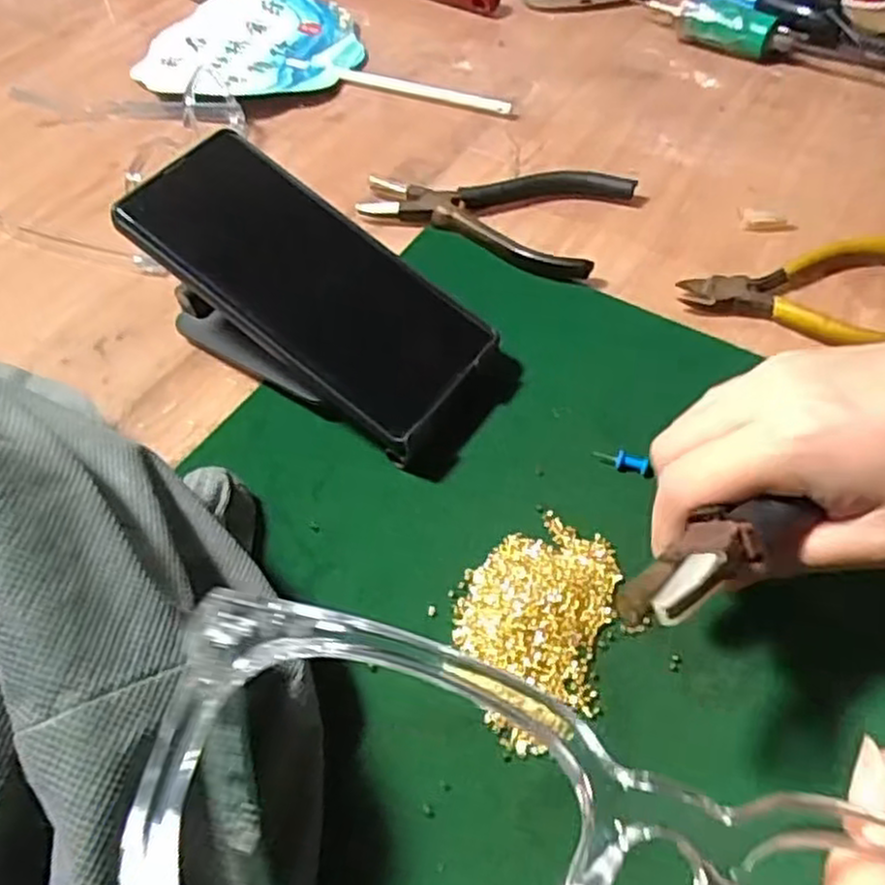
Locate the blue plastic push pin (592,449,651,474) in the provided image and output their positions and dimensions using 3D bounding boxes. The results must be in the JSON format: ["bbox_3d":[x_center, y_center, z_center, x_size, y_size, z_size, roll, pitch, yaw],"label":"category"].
[{"bbox_3d":[0.075,0.008,0.320,0.023,0.007,0.007,12,56,12],"label":"blue plastic push pin"}]

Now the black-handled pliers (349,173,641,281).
[{"bbox_3d":[0.028,-0.132,0.421,0.134,0.013,0.078,20,58,17],"label":"black-handled pliers"}]

